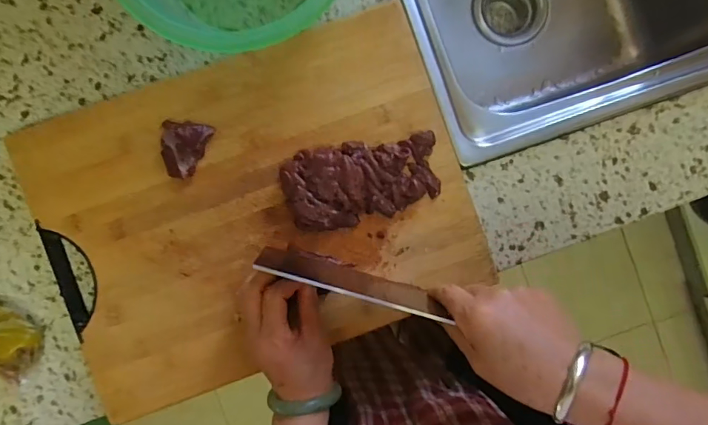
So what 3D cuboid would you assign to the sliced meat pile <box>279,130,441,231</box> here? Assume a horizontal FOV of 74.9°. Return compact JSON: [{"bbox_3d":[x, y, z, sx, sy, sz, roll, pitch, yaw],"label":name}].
[{"bbox_3d":[0.008,-0.029,0.436,0.142,0.022,0.074,-10,90,-2],"label":"sliced meat pile"}]

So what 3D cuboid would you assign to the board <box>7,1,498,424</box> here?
[{"bbox_3d":[-0.092,-0.002,0.438,0.386,0.030,0.284,-21,91,-2],"label":"board"}]

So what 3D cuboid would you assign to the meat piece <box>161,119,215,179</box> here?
[{"bbox_3d":[-0.158,-0.059,0.431,0.043,0.022,0.052,3,90,-2],"label":"meat piece"}]

